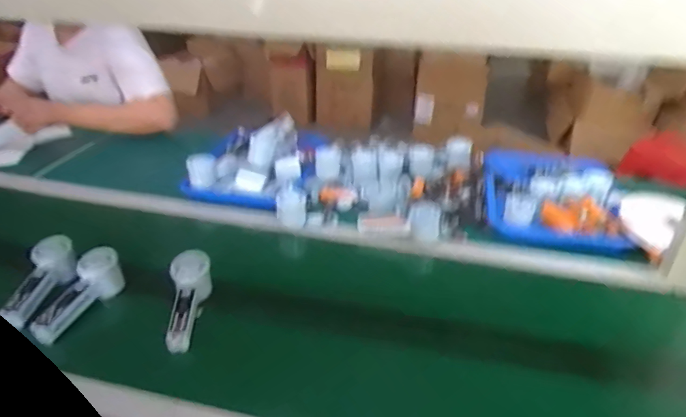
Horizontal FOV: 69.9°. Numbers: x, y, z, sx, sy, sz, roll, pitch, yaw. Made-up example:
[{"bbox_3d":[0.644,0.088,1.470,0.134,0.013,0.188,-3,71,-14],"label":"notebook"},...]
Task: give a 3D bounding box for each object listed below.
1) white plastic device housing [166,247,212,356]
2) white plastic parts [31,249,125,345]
[{"bbox_3d":[-0.228,0.138,0.724,0.054,0.056,0.156,-3,52,-3],"label":"white plastic device housing"},{"bbox_3d":[-0.388,0.127,0.726,0.066,0.055,0.156,12,52,25],"label":"white plastic parts"}]

